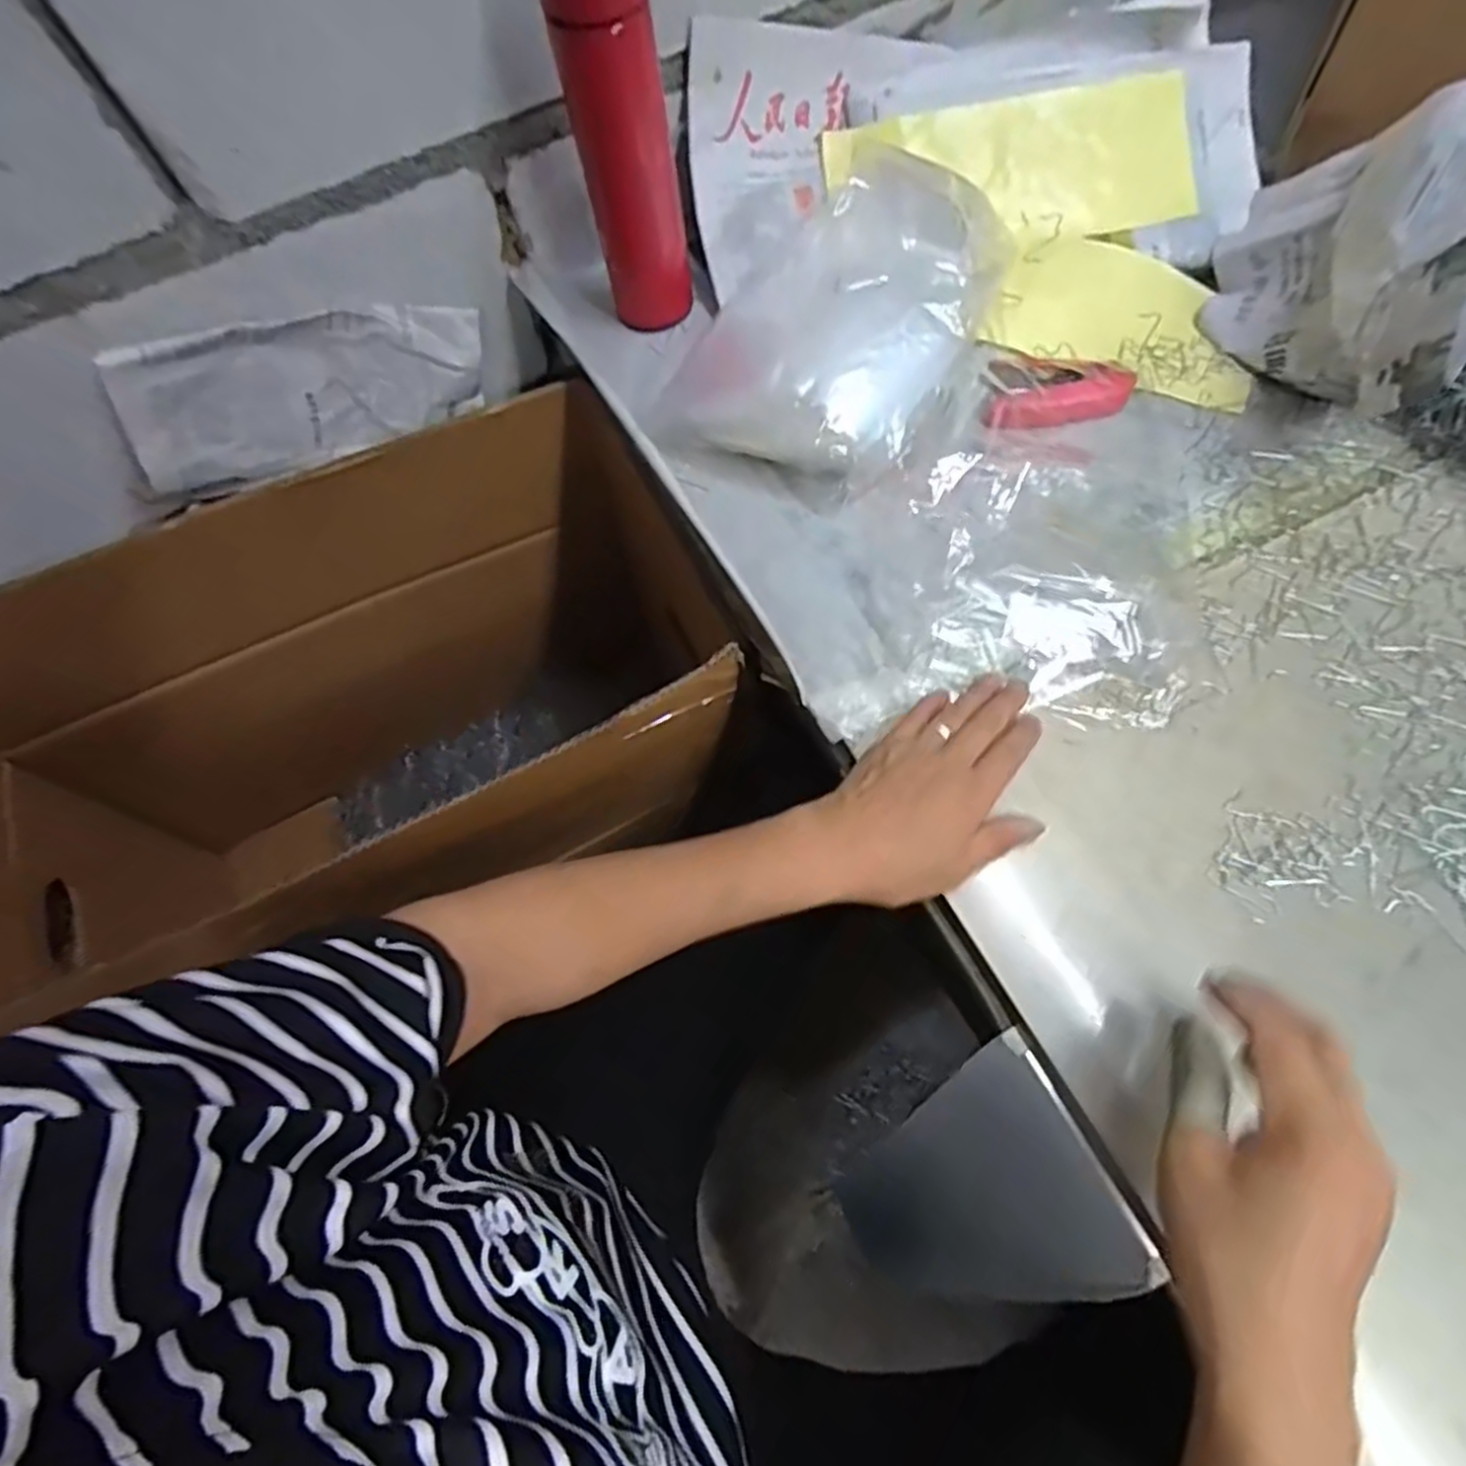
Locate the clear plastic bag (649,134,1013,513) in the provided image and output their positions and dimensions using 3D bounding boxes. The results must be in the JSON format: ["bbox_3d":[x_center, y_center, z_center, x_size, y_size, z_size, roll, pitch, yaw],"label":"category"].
[{"bbox_3d":[0.085,-0.303,0.547,0.202,0.066,0.285,27,69,15],"label":"clear plastic bag"}]

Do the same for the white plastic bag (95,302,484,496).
[{"bbox_3d":[-0.329,-0.268,0.597,0.259,0.118,0.032,-31,65,-28],"label":"white plastic bag"}]

